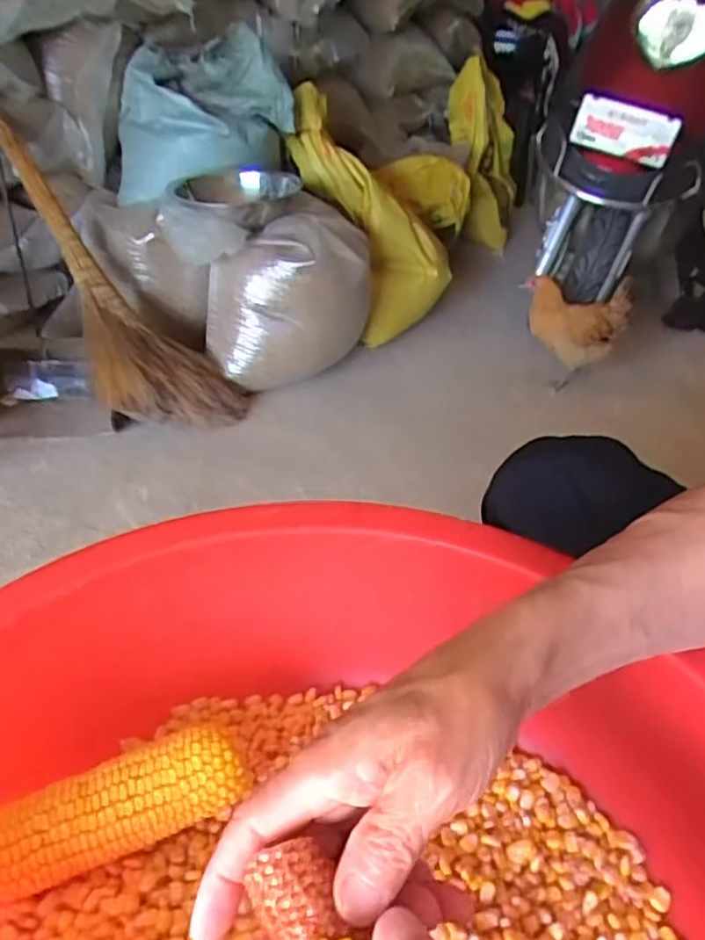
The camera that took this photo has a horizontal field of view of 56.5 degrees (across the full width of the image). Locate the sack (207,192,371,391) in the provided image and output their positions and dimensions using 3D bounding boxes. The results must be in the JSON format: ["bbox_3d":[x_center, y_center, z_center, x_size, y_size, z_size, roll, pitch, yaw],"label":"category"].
[{"bbox_3d":[-0.139,-0.407,1.502,0.342,0.347,0.324,5,35,-2],"label":"sack"}]

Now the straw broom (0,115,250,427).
[{"bbox_3d":[-0.505,-0.368,1.351,0.266,0.092,0.714,-38,94,-41],"label":"straw broom"}]

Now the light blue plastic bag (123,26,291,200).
[{"bbox_3d":[-0.335,-0.803,1.492,0.404,0.312,0.148,-4,38,-11],"label":"light blue plastic bag"}]

